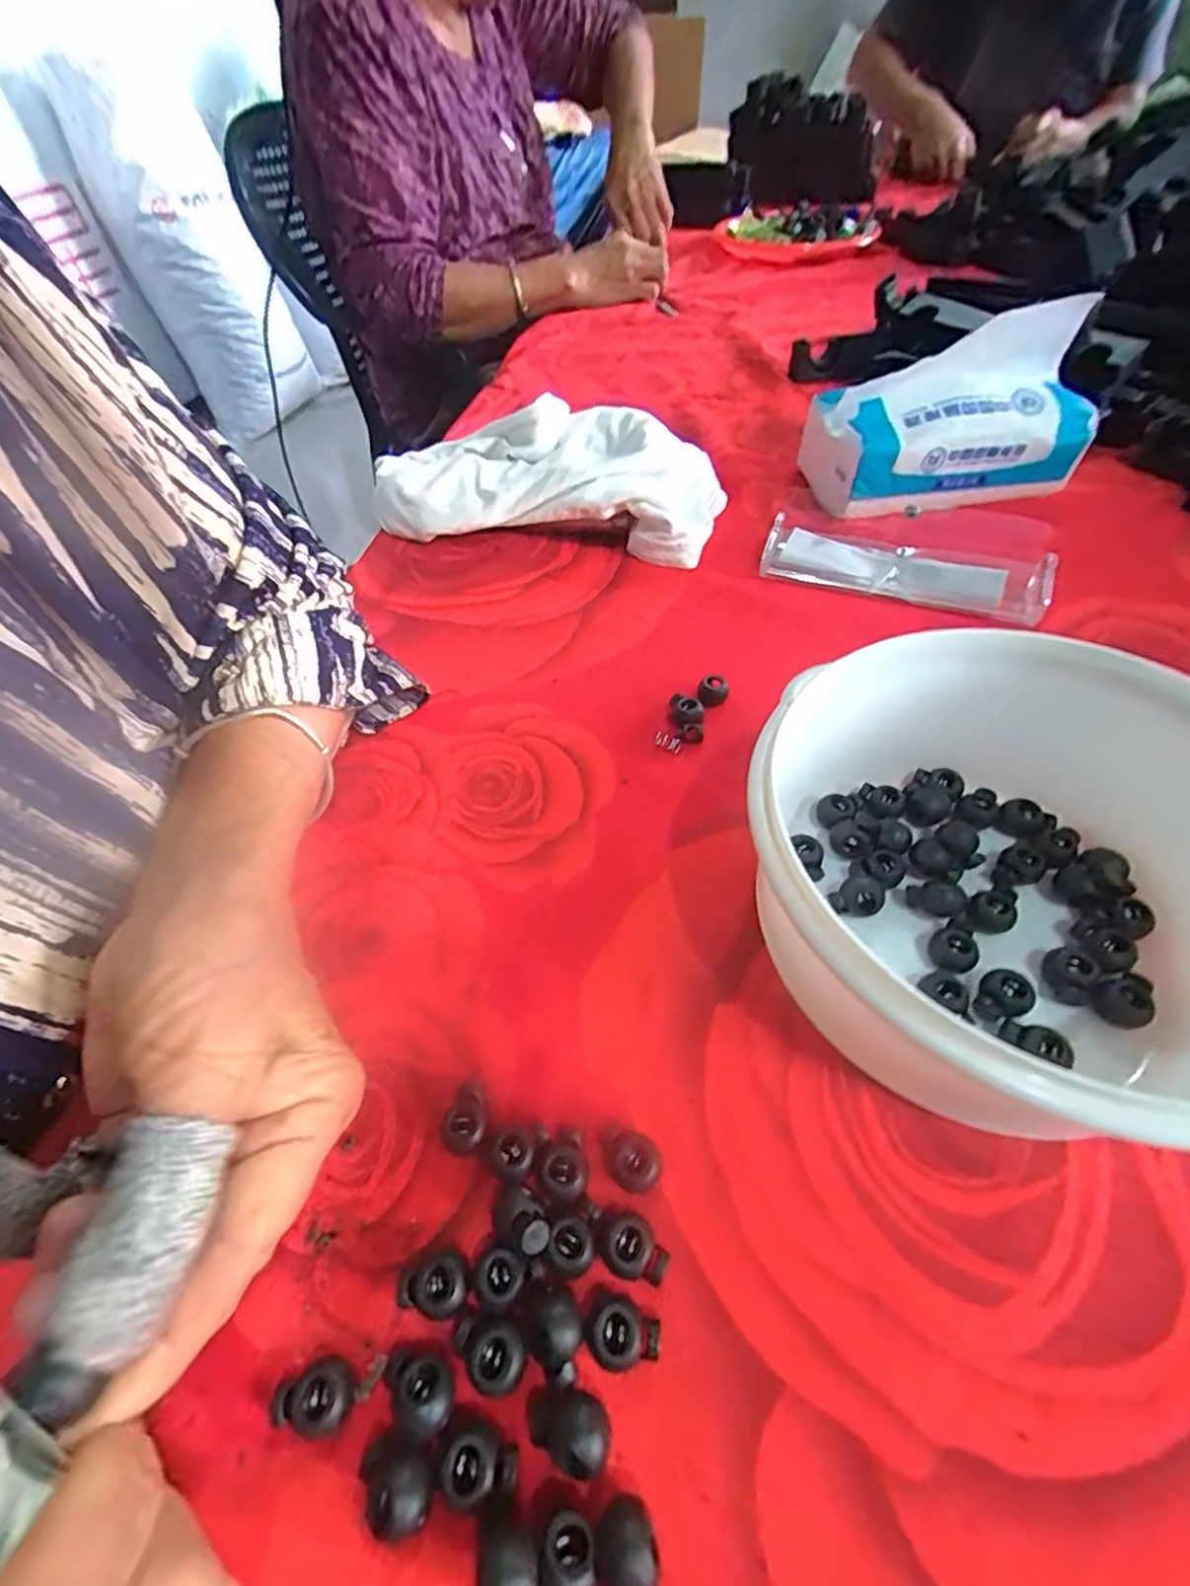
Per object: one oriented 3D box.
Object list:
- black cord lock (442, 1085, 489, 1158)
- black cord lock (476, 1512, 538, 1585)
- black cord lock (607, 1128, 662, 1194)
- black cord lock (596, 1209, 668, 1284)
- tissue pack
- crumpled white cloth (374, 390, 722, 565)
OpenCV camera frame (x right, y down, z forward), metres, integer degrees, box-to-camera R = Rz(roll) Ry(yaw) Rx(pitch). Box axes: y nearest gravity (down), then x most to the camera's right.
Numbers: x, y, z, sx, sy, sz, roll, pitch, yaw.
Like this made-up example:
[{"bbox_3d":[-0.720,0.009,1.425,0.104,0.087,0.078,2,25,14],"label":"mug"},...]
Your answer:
[{"bbox_3d":[-0.041,0.106,0.195,0.013,0.010,0.019,8,52,11],"label":"black cord lock"},{"bbox_3d":[-0.019,0.172,0.132,0.013,0.009,0.016,3,52,7],"label":"black cord lock"},{"bbox_3d":[0.012,0.113,0.184,0.018,0.011,0.014,25,57,22],"label":"black cord lock"},{"bbox_3d":[0.011,0.129,0.171,0.019,0.012,0.014,17,55,17],"label":"black cord lock"},{"bbox_3d":[0.232,-0.252,0.399,0.155,0.095,0.099,-6,51,-1],"label":"tissue pack"},{"bbox_3d":[-0.032,-0.216,0.415,0.234,0.058,0.105,7,52,10],"label":"crumpled white cloth"}]

